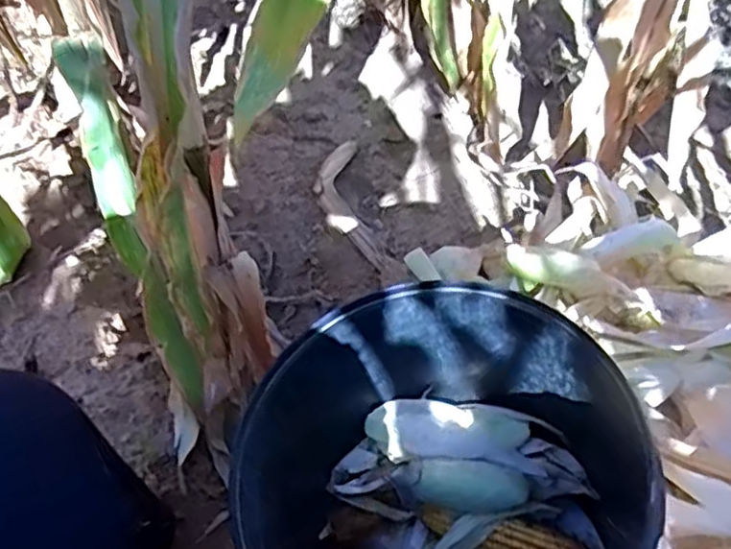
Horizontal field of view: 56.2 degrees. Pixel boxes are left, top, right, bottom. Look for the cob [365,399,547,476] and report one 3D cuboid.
[{"bbox_3d":[0.089,0.167,0.714,0.169,0.046,0.063,5,50,2],"label":"cob"}]

